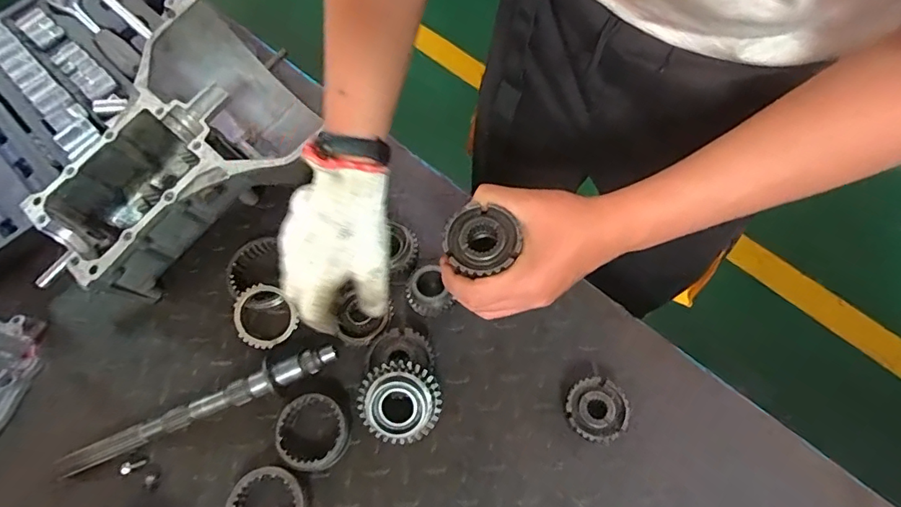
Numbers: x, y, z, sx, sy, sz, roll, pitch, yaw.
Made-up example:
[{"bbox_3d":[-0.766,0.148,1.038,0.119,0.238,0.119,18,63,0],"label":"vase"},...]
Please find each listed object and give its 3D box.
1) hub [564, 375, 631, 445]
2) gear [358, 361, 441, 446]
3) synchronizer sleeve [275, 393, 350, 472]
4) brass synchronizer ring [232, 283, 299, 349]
[{"bbox_3d":[0.139,0.148,0.466,0.056,0.026,0.057,-1,65,3],"label":"hub"},{"bbox_3d":[-0.047,0.141,0.464,0.076,0.032,0.076,1,79,-4],"label":"gear"},{"bbox_3d":[-0.134,0.172,0.472,0.069,0.021,0.067,-1,65,3],"label":"synchronizer sleeve"},{"bbox_3d":[-0.202,0.067,0.520,0.064,0.009,0.067,0,90,-4],"label":"brass synchronizer ring"}]

